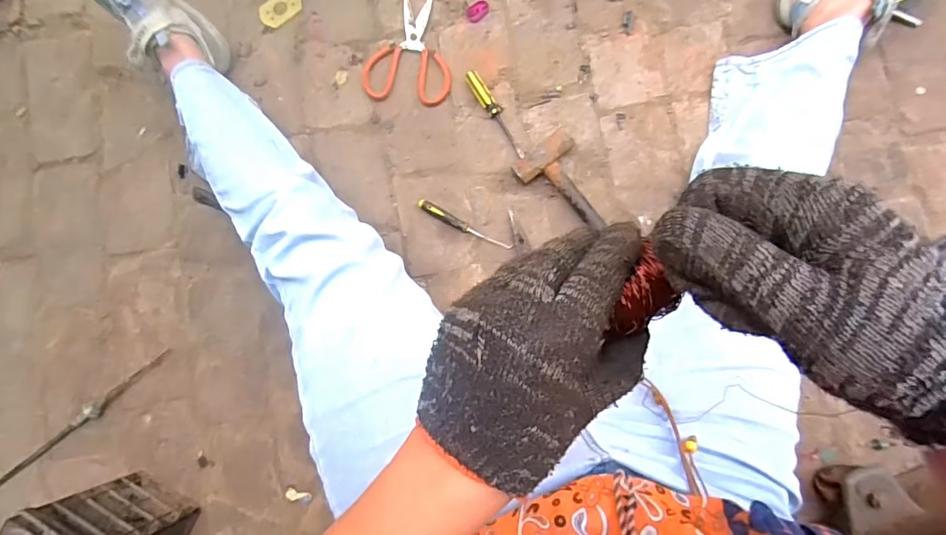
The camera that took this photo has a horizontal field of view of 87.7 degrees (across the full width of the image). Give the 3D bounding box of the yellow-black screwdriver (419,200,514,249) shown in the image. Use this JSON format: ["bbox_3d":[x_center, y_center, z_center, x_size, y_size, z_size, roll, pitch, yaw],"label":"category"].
[{"bbox_3d":[-0.013,-0.064,0.777,0.159,0.013,0.016,28,86,4],"label":"yellow-black screwdriver"}]

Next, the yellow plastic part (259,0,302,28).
[{"bbox_3d":[-0.325,-0.437,0.831,0.075,0.005,0.044,-37,85,-2],"label":"yellow plastic part"}]

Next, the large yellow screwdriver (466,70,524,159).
[{"bbox_3d":[0.041,-0.249,0.795,0.026,0.028,0.159,-35,85,-2],"label":"large yellow screwdriver"}]

